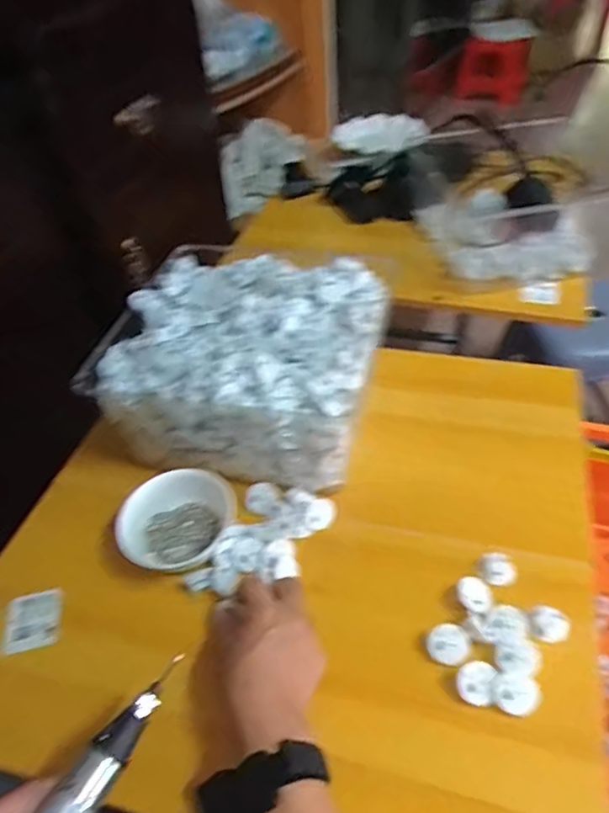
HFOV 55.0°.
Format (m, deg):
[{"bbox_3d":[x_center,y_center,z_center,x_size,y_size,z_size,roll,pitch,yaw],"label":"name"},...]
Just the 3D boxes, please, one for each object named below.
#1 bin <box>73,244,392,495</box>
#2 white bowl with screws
[{"bbox_3d":[-0.060,-0.061,0.726,0.299,0.147,0.287,8,47,15],"label":"bin"},{"bbox_3d":[-0.129,0.120,0.626,0.105,0.061,0.121,16,49,21],"label":"white bowl with screws"}]

